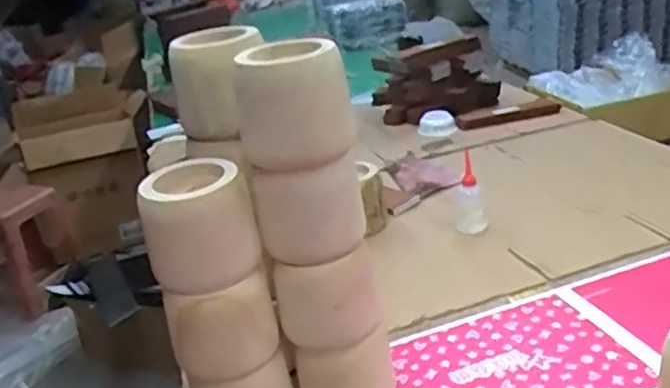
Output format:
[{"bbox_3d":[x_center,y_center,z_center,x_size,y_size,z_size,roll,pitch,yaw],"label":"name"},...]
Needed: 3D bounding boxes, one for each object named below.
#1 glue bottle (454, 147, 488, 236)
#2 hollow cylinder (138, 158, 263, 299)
[{"bbox_3d":[0.284,0.002,1.438,0.067,0.154,0.054,-4,25,10],"label":"glue bottle"},{"bbox_3d":[-0.175,0.038,0.883,0.137,0.139,0.138,-13,24,-13],"label":"hollow cylinder"}]

